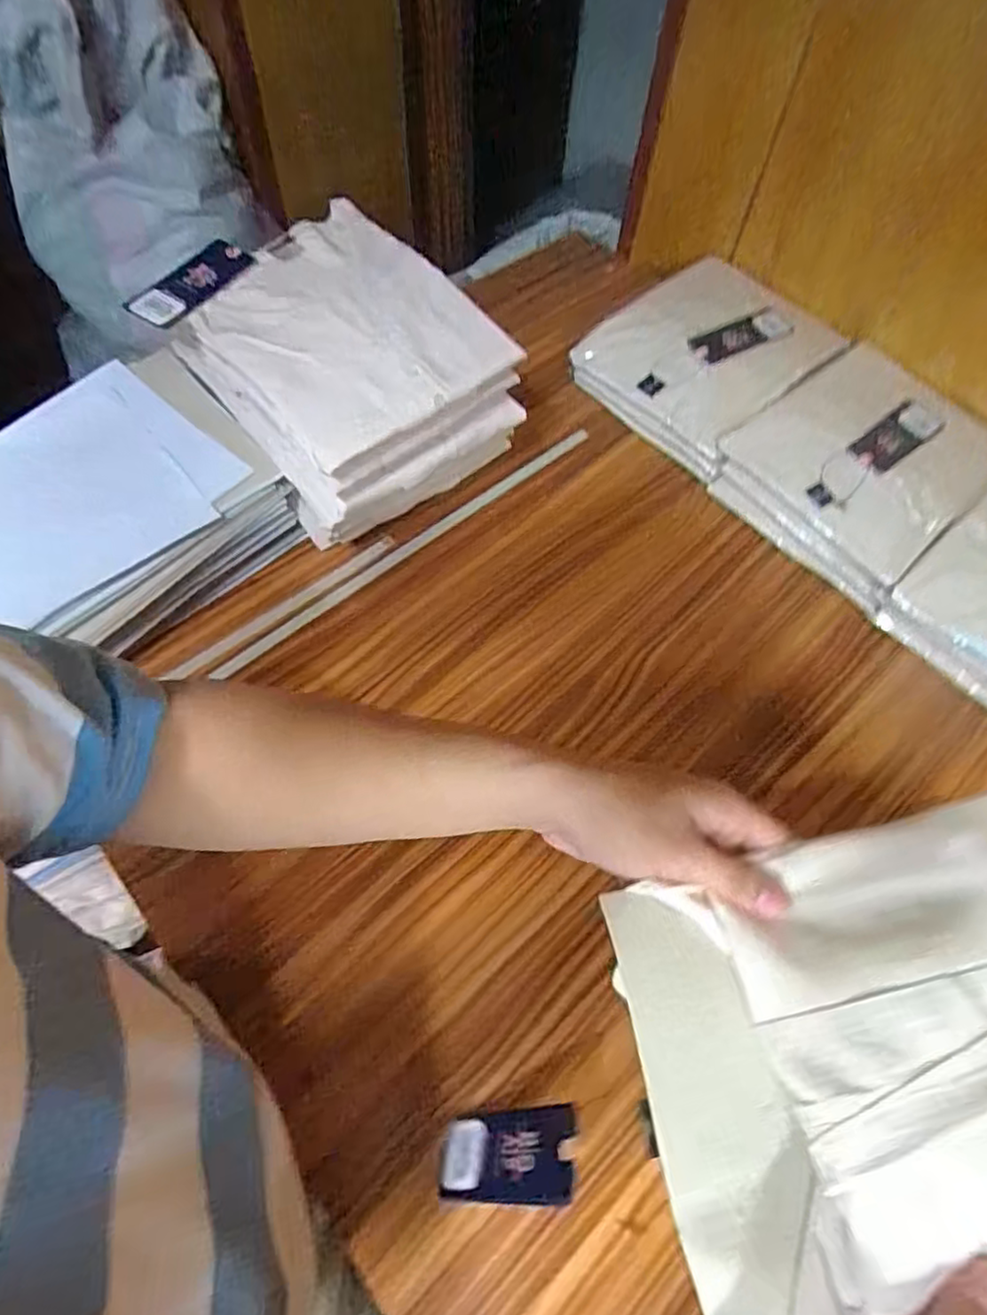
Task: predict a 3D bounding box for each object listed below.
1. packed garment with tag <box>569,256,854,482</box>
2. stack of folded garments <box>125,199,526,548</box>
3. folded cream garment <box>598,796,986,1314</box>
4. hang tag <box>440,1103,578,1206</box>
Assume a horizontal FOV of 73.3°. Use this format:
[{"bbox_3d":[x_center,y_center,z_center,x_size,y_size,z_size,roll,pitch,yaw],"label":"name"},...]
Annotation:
[{"bbox_3d":[0.241,-0.346,0.758,0.240,0.052,0.216,-42,70,-13],"label":"packed garment with tag"},{"bbox_3d":[-0.137,-0.262,0.633,0.260,0.151,0.220,40,67,17],"label":"stack of folded garments"},{"bbox_3d":[0.188,0.182,0.300,0.236,0.034,0.196,-11,63,-5],"label":"folded cream garment"},{"bbox_3d":[0.007,0.302,0.402,0.005,0.113,0.046,38,39,-24],"label":"hang tag"}]

